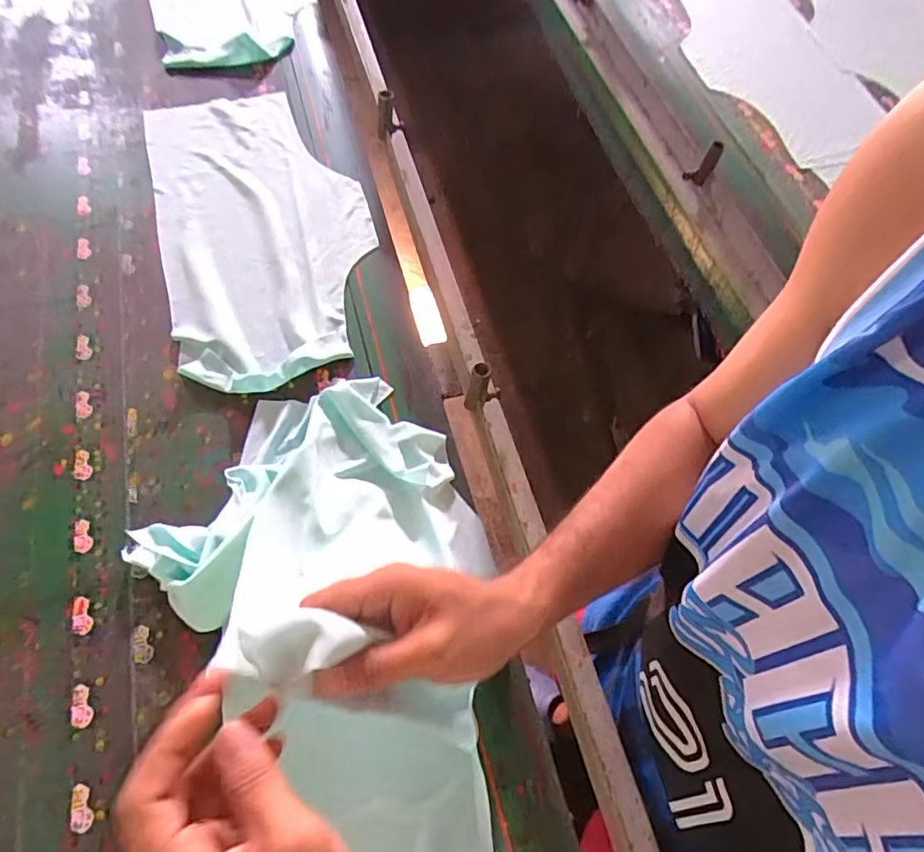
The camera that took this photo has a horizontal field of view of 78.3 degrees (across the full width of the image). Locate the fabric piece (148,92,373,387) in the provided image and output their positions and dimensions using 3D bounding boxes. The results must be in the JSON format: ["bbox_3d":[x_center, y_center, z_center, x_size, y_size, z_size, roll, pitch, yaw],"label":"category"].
[{"bbox_3d":[-0.260,-0.275,0.738,0.253,0.020,0.517,-16,62,-10],"label":"fabric piece"}]

